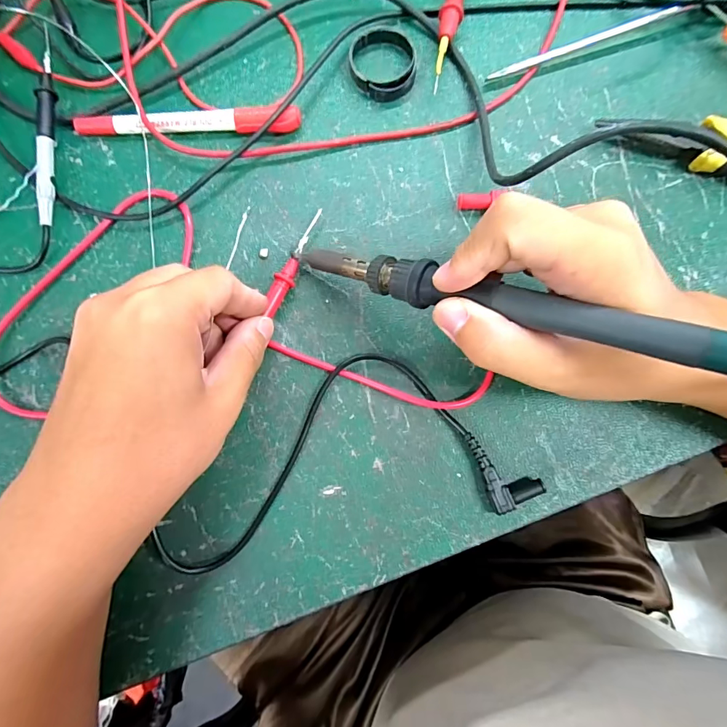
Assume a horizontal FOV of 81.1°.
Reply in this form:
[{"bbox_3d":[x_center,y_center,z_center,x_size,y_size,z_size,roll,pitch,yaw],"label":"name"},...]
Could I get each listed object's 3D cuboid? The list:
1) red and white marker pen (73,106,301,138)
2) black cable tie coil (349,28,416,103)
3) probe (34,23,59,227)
[{"bbox_3d":[-0.108,-0.147,0.262,0.137,0.016,0.017,0,82,0],"label":"red and white marker pen"},{"bbox_3d":[0.013,-0.189,0.270,0.042,0.012,0.043,0,82,0],"label":"black cable tie coil"},{"bbox_3d":[-0.195,-0.147,0.262,0.008,0.015,0.132,-7,82,-1],"label":"probe"}]

